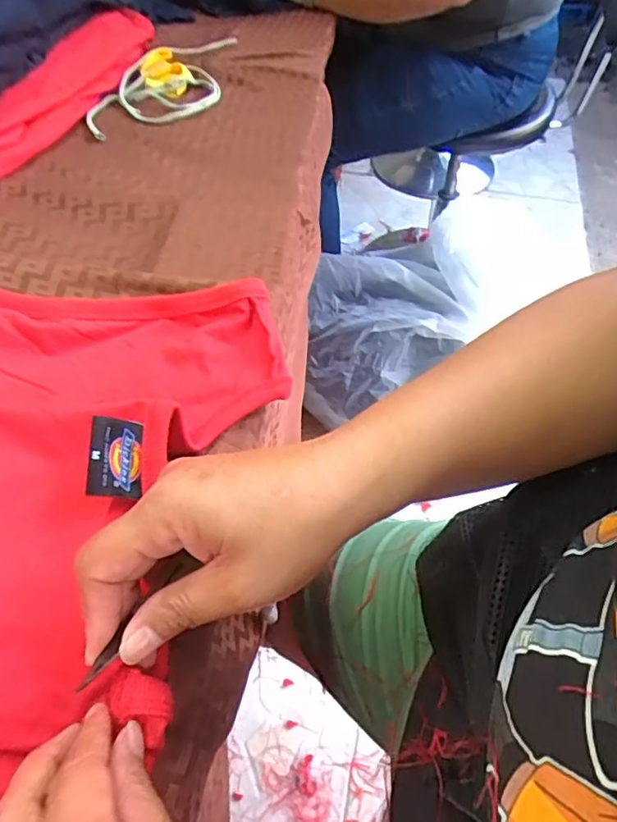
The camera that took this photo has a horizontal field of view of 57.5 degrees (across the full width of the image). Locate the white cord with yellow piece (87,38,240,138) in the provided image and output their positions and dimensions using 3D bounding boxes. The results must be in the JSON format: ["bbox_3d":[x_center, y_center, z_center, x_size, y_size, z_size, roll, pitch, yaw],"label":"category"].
[{"bbox_3d":[-0.160,-0.392,0.651,0.120,0.020,0.264,3,52,3],"label":"white cord with yellow piece"}]

